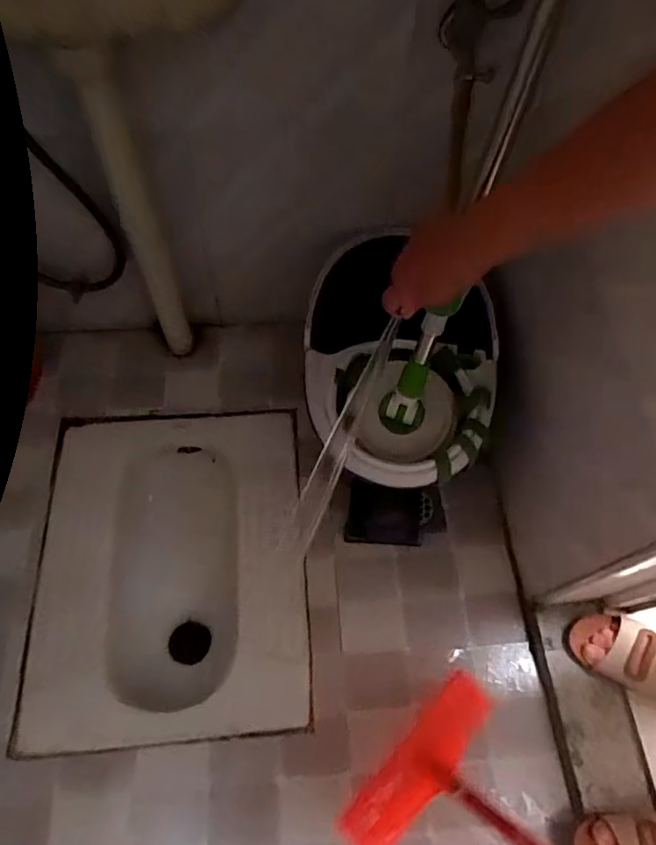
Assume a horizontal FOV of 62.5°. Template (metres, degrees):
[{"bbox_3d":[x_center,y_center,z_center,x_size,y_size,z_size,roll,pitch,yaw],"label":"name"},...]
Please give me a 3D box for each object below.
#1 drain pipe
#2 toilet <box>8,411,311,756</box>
[{"bbox_3d":[-0.271,-0.264,0.817,0.057,0.574,0.053,-13,63,-9],"label":"drain pipe"},{"bbox_3d":[-0.257,0.261,0.969,0.422,0.180,0.528,-2,62,-4],"label":"toilet"}]

